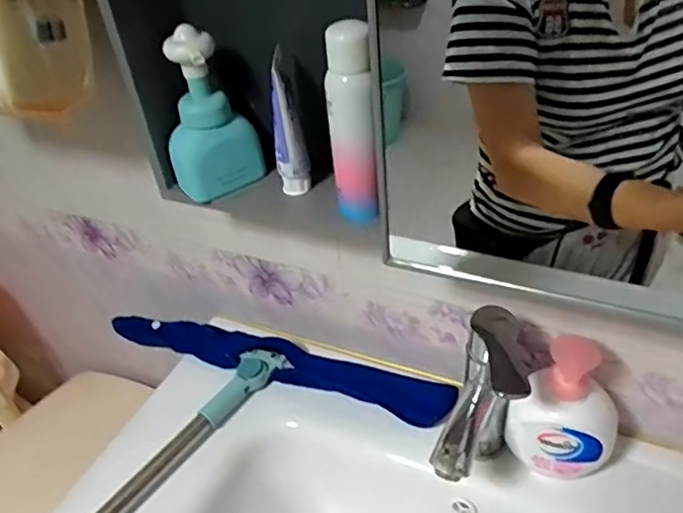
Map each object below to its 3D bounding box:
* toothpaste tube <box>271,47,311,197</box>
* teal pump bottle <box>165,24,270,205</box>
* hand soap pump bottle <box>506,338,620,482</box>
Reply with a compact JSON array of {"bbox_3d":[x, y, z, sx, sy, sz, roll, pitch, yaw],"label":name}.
[{"bbox_3d":[-0.050,-0.110,0.519,0.025,0.127,0.031,25,46,33],"label":"toothpaste tube"},{"bbox_3d":[-0.122,-0.128,0.540,0.057,0.147,0.067,21,44,30],"label":"teal pump bottle"},{"bbox_3d":[0.215,0.148,0.564,0.099,0.153,0.057,9,40,18],"label":"hand soap pump bottle"}]

